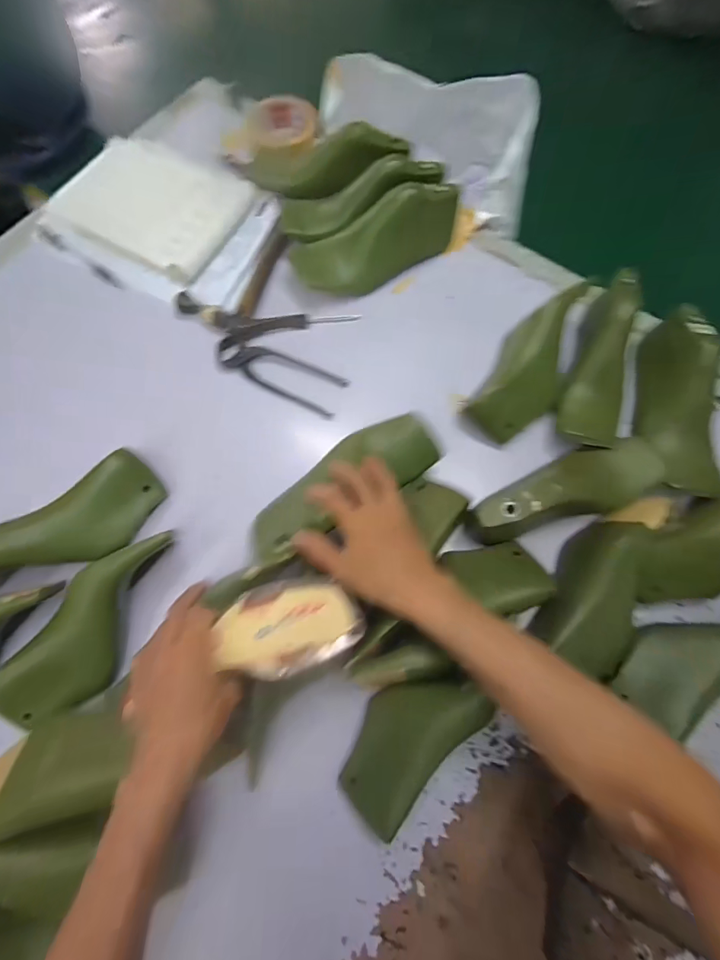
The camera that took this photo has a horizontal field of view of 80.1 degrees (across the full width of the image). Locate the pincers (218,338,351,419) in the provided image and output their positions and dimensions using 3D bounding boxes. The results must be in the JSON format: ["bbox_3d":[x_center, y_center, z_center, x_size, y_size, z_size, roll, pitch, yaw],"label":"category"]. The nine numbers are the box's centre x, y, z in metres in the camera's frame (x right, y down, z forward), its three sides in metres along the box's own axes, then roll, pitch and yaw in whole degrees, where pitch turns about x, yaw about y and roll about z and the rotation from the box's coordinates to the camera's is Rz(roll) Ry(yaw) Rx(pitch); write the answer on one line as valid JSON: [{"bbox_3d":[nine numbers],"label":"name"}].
[{"bbox_3d":[-0.102,-0.144,0.566,0.173,0.022,0.061,27,73,6],"label":"pincers"}]

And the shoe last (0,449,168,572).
[{"bbox_3d":[-0.319,0.058,0.449,0.229,0.063,0.075,-33,76,-27],"label":"shoe last"}]

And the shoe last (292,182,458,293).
[{"bbox_3d":[0.028,-0.313,0.562,0.236,0.079,0.065,-24,75,-9],"label":"shoe last"}]

